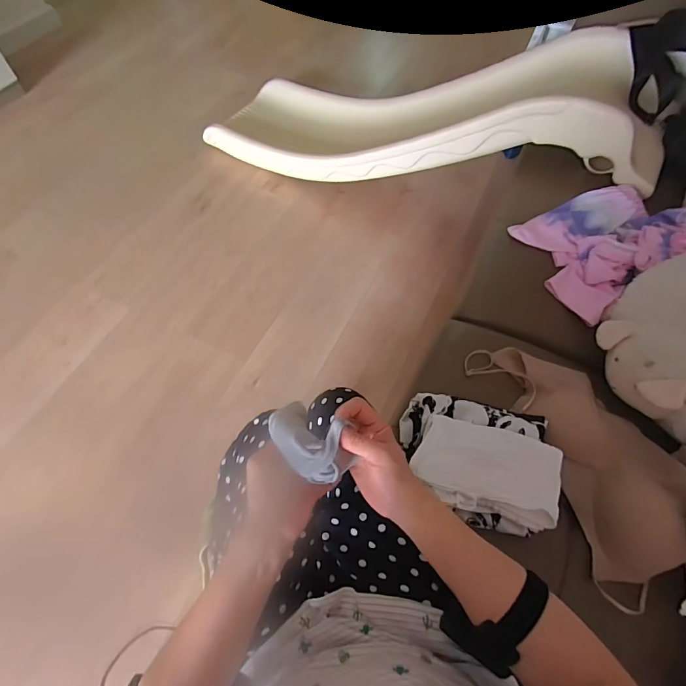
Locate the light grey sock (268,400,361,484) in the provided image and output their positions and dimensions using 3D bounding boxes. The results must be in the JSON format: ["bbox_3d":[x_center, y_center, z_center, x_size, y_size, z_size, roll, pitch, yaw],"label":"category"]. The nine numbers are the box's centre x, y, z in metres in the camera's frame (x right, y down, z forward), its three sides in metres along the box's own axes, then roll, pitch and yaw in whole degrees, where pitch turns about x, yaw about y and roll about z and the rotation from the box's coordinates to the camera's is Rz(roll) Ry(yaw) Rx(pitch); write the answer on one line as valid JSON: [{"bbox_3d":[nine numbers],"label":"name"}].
[{"bbox_3d":[-0.034,0.096,0.385,0.085,0.034,0.054,24,62,11],"label":"light grey sock"}]

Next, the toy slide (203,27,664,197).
[{"bbox_3d":[0.150,-0.671,1.221,1.327,0.218,0.391,13,58,34],"label":"toy slide"}]

